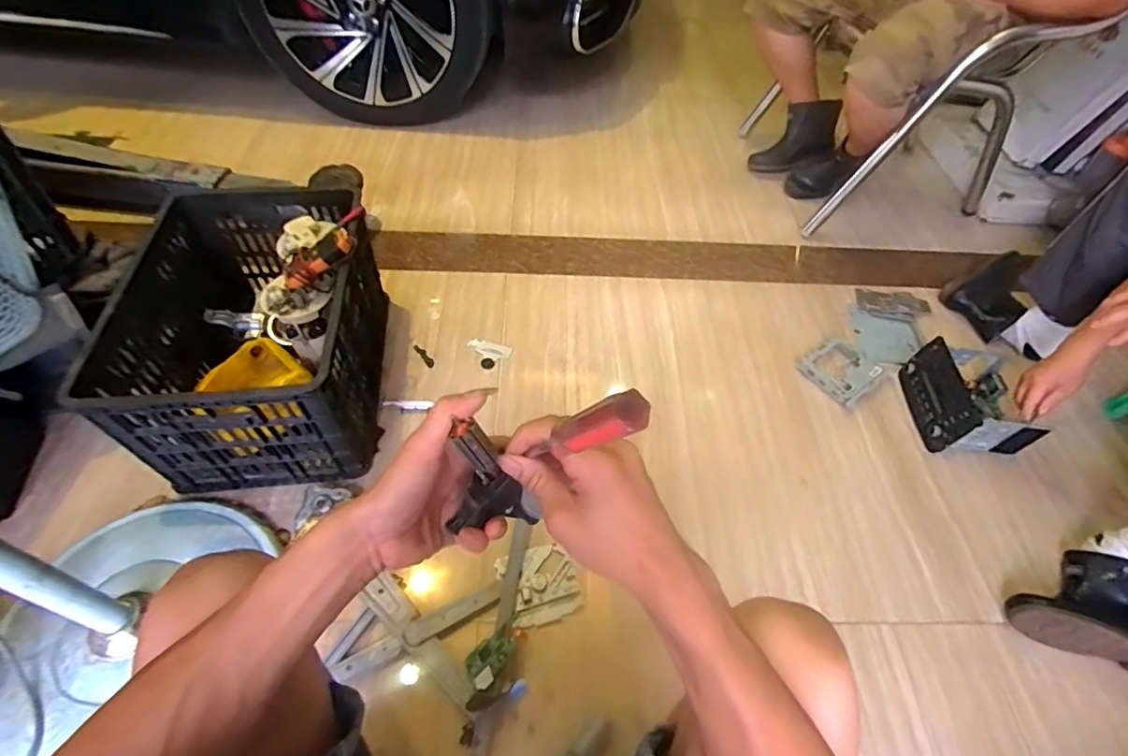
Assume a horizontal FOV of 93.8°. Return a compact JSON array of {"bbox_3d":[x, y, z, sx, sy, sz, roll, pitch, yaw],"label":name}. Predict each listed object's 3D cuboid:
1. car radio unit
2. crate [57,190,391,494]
[{"bbox_3d":[0.818,0.037,1.068,0.205,0.104,0.209,2,53,0],"label":"car radio unit"},{"bbox_3d":[-0.563,-0.097,0.975,0.400,0.278,0.525,-5,54,-8],"label":"crate"}]

